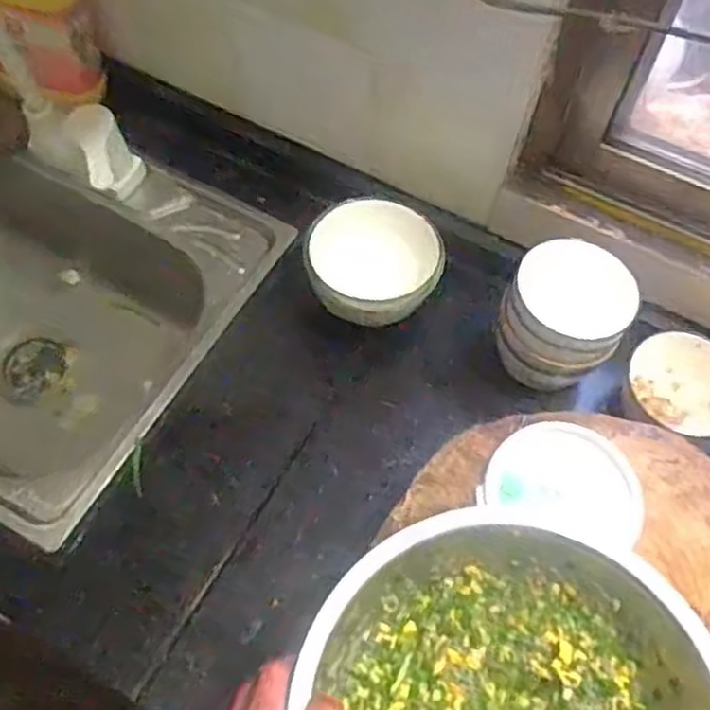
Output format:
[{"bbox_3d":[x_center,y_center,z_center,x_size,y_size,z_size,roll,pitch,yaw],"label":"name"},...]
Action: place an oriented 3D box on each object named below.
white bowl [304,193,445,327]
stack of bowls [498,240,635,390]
[{"bbox_3d":[0.017,-0.094,0.730,0.116,0.061,0.114,1,60,-2],"label":"white bowl"},{"bbox_3d":[0.193,-0.035,0.693,0.105,0.093,0.104,27,62,12],"label":"stack of bowls"}]

